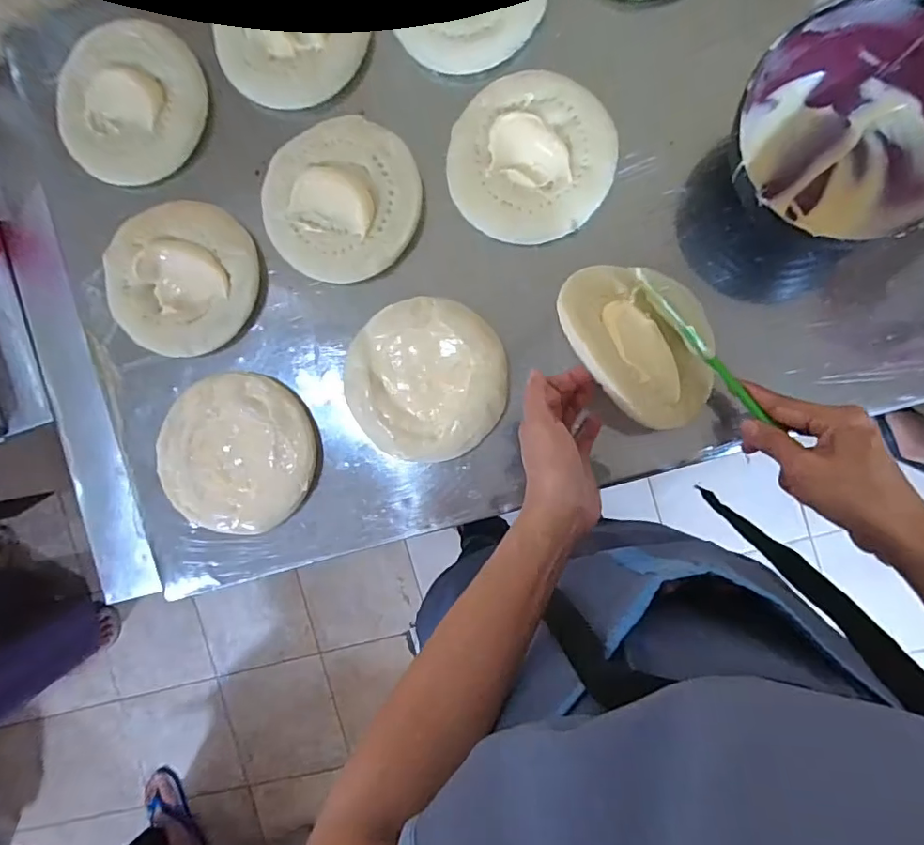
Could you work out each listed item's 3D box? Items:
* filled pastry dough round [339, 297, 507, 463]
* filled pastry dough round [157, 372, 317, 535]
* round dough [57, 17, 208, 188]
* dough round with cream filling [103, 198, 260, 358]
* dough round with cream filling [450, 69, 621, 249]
[{"bbox_3d":[-0.033,-0.039,0.482,0.144,0.026,0.140,0,95,5],"label":"filled pastry dough round"},{"bbox_3d":[-0.214,0.030,0.500,0.143,0.022,0.148,7,95,5],"label":"filled pastry dough round"},{"bbox_3d":[-0.317,-0.305,0.500,0.131,0.014,0.147,33,97,2],"label":"round dough"},{"bbox_3d":[-0.270,-0.139,0.497,0.144,0.023,0.142,0,95,5],"label":"dough round with cream filling"},{"bbox_3d":[0.061,-0.233,0.461,0.140,0.015,0.141,0,95,5],"label":"dough round with cream filling"}]

